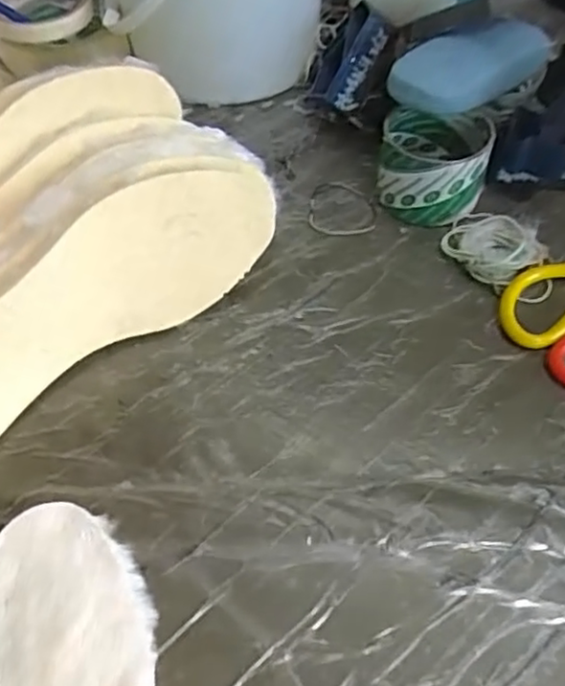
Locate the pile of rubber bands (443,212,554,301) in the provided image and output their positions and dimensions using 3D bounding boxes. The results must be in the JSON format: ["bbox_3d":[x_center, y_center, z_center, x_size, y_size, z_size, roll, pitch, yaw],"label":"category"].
[{"bbox_3d":[0.159,-0.067,0.497,0.086,0.020,0.055,37,62,27],"label":"pile of rubber bands"}]

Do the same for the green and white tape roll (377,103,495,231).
[{"bbox_3d":[0.117,-0.141,0.530,0.078,0.058,0.082,-1,52,2],"label":"green and white tape roll"}]

